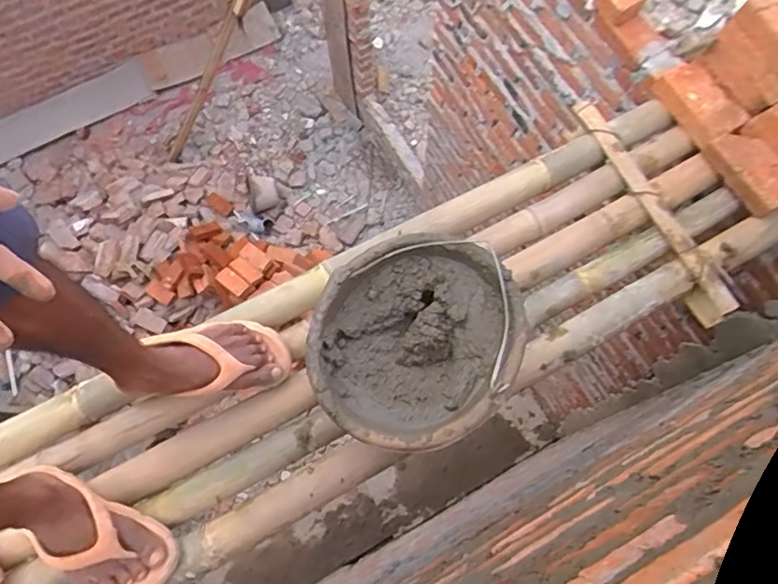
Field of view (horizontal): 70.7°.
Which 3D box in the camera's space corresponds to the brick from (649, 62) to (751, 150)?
[{"bbox_3d":[0.588,-0.360,1.048,0.091,0.057,0.171,-32,71,-10],"label":"brick"}]

